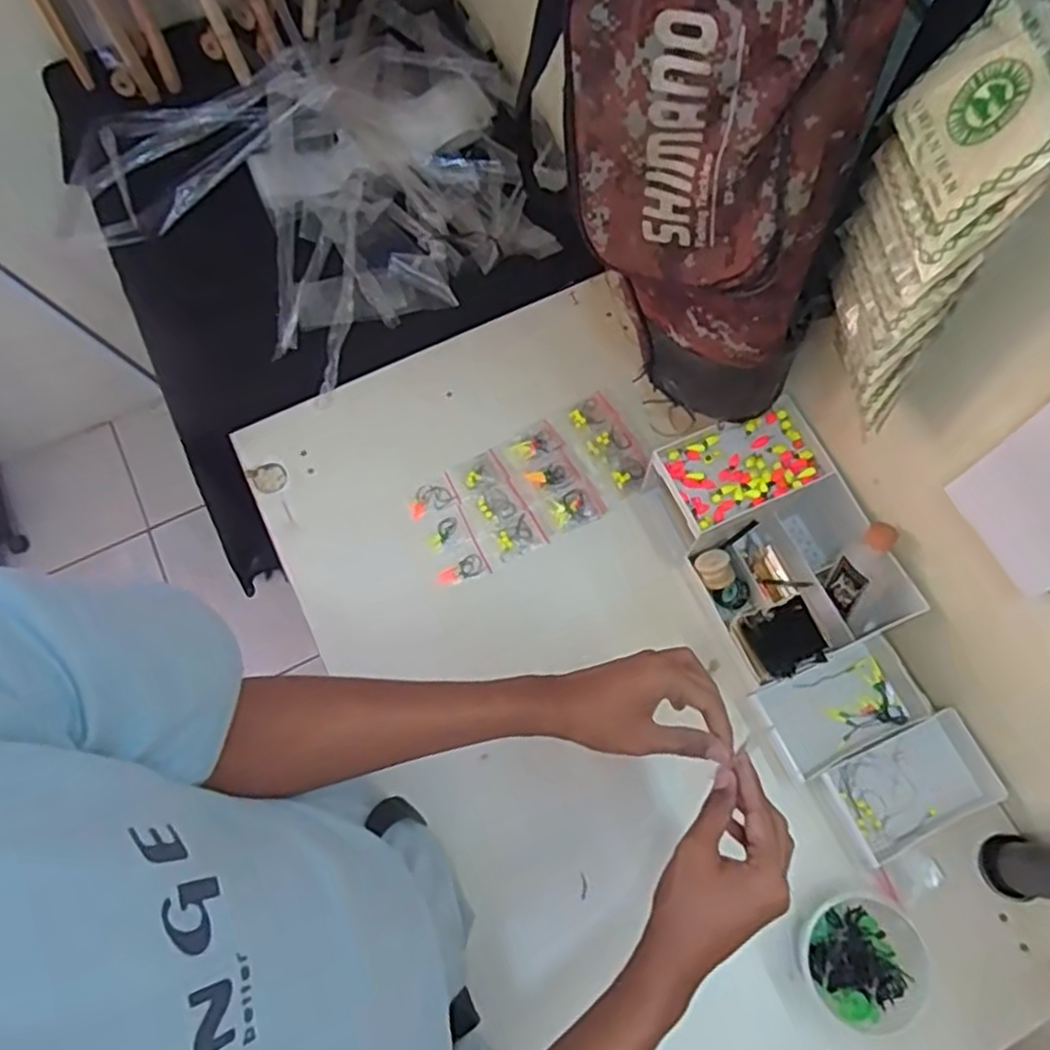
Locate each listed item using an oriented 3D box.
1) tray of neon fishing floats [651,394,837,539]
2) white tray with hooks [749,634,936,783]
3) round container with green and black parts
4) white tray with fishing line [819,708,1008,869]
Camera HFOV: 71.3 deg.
[{"bbox_3d":[0.206,-0.056,0.684,0.147,0.024,0.089,-22,72,-8],"label":"tray of neon fishing floats"},{"bbox_3d":[0.293,0.167,0.678,0.146,0.028,0.084,-22,72,-8],"label":"white tray with hooks"},{"bbox_3d":[0.276,0.352,0.594,0.089,0.037,0.094,0,70,0],"label":"round container with green and black parts"},{"bbox_3d":[0.339,0.232,0.643,0.135,0.033,0.085,-24,72,-8],"label":"white tray with fishing line"}]

